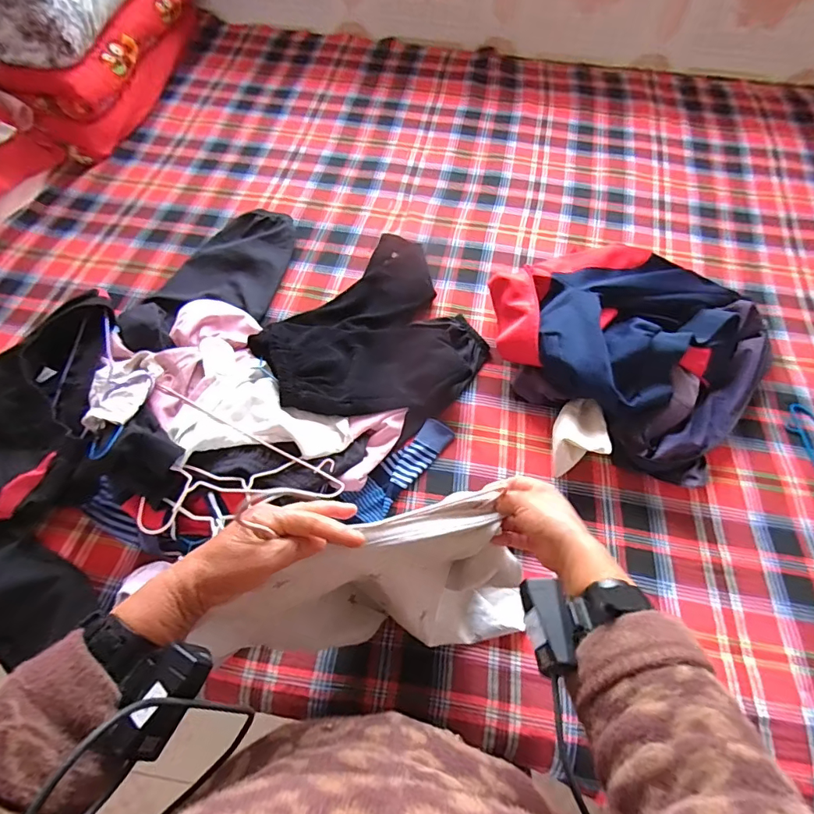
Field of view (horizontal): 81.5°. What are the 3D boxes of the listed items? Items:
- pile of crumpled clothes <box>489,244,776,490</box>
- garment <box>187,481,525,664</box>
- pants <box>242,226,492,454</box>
[{"bbox_3d":[0.418,-0.139,0.905,0.478,0.127,0.443,38,67,18],"label":"pile of crumpled clothes"},{"bbox_3d":[-0.034,0.223,0.555,0.309,0.314,0.124,-10,62,-6],"label":"garment"},{"bbox_3d":[-0.048,-0.147,0.916,0.374,0.091,0.469,38,67,18],"label":"pants"}]

